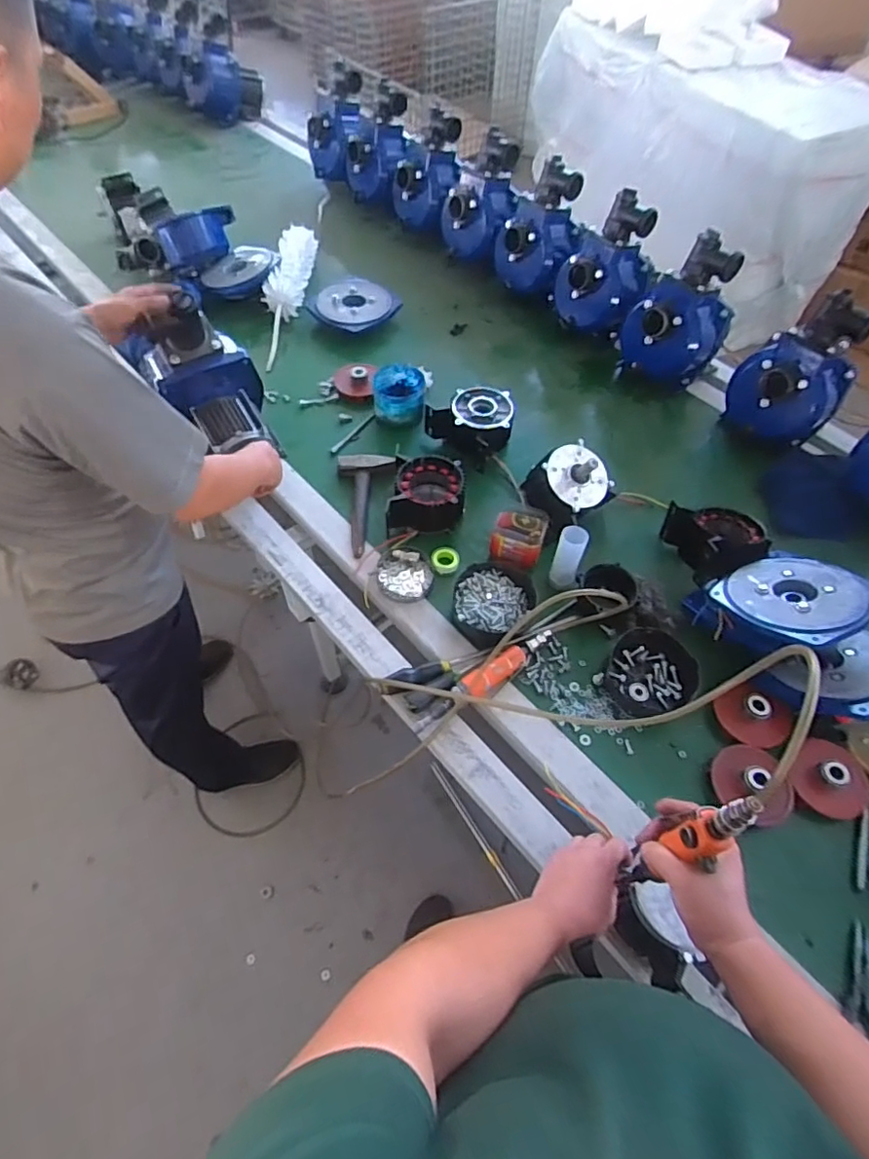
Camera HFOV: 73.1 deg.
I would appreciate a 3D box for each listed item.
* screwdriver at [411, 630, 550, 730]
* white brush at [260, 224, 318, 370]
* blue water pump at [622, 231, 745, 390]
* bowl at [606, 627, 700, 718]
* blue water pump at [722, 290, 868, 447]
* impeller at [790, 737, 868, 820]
[{"bbox_3d":[0.086,0.161,0.950,0.282,0.046,0.045,-27,61,-19],"label":"screwdriver"},{"bbox_3d":[-0.385,-0.747,1.518,0.107,0.090,0.494,2,56,-1],"label":"white brush"},{"bbox_3d":[0.541,-0.594,1.293,0.185,0.267,0.171,1,56,-2],"label":"blue water pump"},{"bbox_3d":[0.351,0.156,0.968,0.146,0.038,0.148,1,56,-2],"label":"bowl"},{"bbox_3d":[0.784,-0.456,1.259,0.215,0.262,0.260,31,61,17],"label":"blue water pump"},{"bbox_3d":[0.585,0.295,0.863,0.107,0.023,0.106,29,81,9],"label":"impeller"}]

